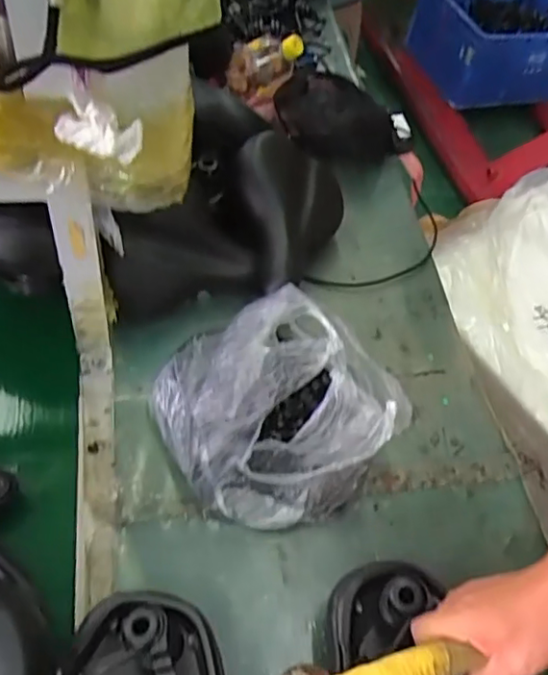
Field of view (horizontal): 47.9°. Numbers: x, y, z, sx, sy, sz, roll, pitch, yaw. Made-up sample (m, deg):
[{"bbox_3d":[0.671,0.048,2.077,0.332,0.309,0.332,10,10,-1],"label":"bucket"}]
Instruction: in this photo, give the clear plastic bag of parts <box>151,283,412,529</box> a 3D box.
[{"bbox_3d":[0.006,0.067,0.712,0.243,0.157,0.245,-22,60,-23],"label":"clear plastic bag of parts"}]

